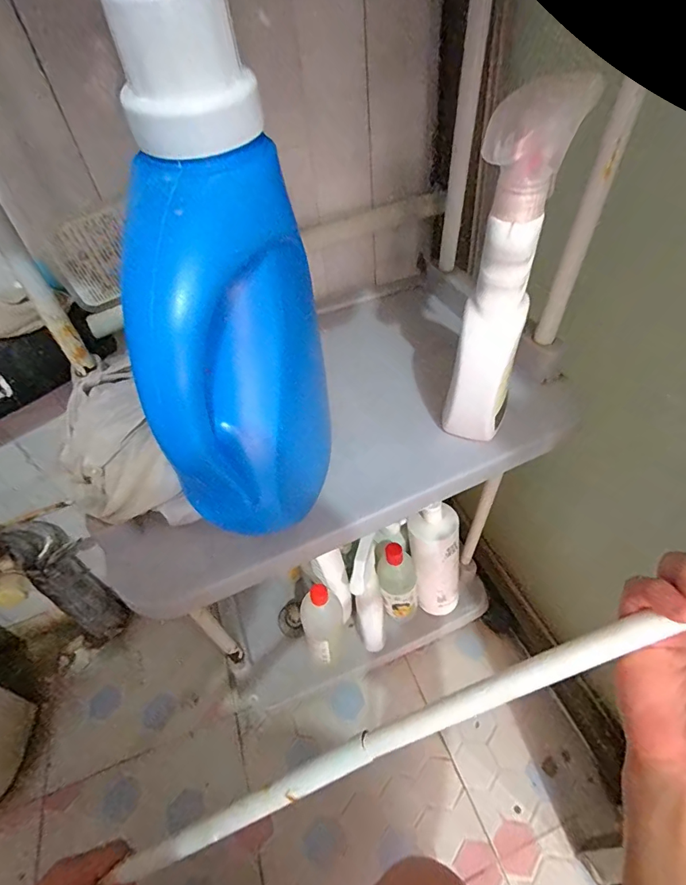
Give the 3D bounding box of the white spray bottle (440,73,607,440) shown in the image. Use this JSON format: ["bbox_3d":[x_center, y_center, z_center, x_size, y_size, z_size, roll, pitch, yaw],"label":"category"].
[{"bbox_3d":[0.111,-0.106,0.314,0.051,0.236,0.070,19,51,24],"label":"white spray bottle"}]

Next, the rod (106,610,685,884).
[{"bbox_3d":[0.020,0.212,0.301,0.539,0.012,0.018,-37,43,18],"label":"rod"}]

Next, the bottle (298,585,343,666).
[{"bbox_3d":[-0.030,0.275,0.651,0.058,0.200,0.055,-4,46,4],"label":"bottle"}]

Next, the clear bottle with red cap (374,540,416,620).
[{"bbox_3d":[0.087,0.221,0.697,0.063,0.186,0.065,-4,46,4],"label":"clear bottle with red cap"}]

